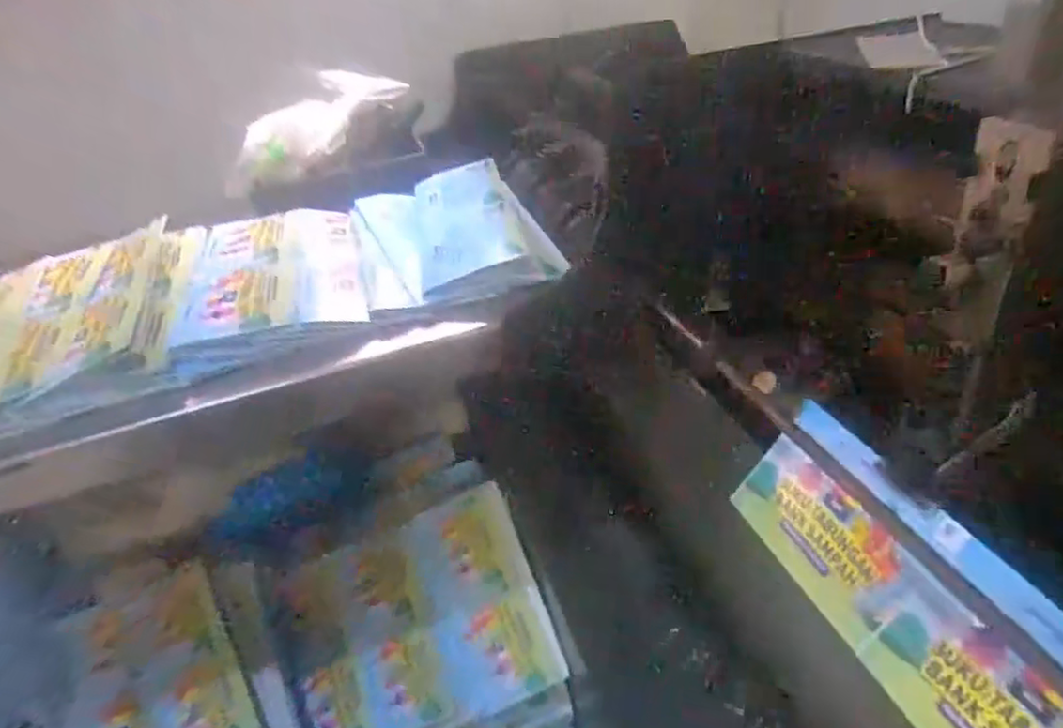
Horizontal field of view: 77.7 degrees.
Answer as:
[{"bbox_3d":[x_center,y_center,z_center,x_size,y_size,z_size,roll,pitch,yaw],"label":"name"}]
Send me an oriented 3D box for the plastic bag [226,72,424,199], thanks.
[{"bbox_3d":[-0.282,-0.320,0.913,0.285,0.107,0.092,-25,37,-25],"label":"plastic bag"}]

